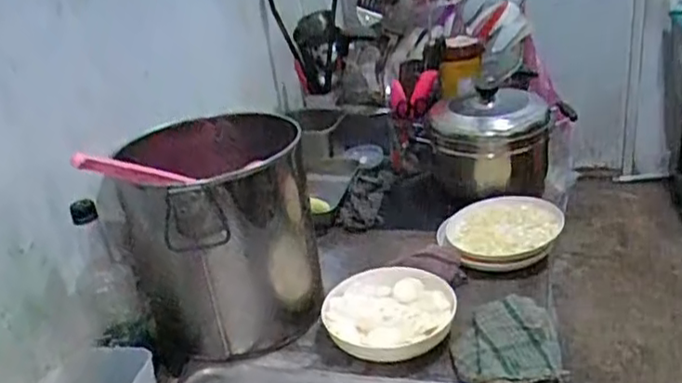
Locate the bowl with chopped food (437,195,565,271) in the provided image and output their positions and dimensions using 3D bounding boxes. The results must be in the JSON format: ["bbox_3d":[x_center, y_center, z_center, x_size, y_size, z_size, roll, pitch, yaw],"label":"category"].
[{"bbox_3d":[0.253,0.063,1.036,0.182,0.055,0.151,-1,26,14],"label":"bowl with chopped food"}]

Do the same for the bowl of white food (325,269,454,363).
[{"bbox_3d":[0.069,0.174,0.916,0.174,0.065,0.146,0,26,15],"label":"bowl of white food"}]

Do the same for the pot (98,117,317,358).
[{"bbox_3d":[-0.166,0.065,0.953,0.238,0.295,0.237,-6,25,3],"label":"pot"}]

